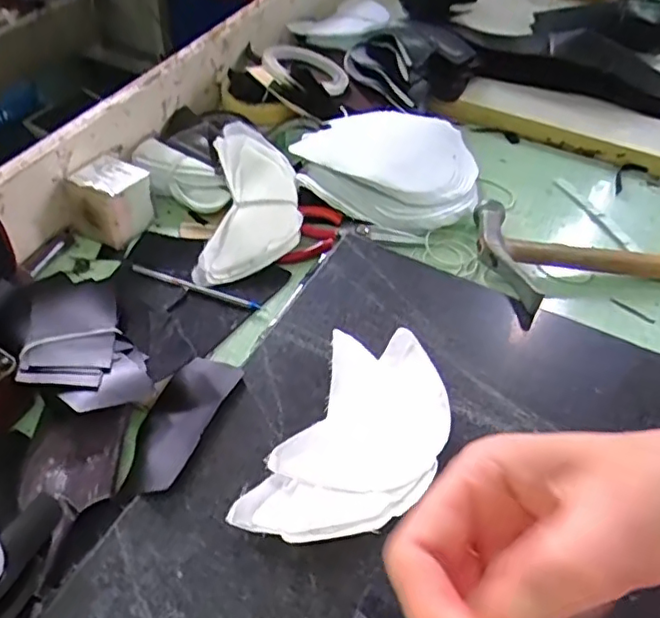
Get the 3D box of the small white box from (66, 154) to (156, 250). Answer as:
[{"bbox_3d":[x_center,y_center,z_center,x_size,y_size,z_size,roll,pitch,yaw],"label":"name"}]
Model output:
[{"bbox_3d":[-0.198,-0.099,0.546,0.053,0.053,0.056,22,50,16],"label":"small white box"}]

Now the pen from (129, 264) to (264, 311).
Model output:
[{"bbox_3d":[-0.115,-0.019,0.515,0.119,0.005,0.007,17,49,12],"label":"pen"}]

